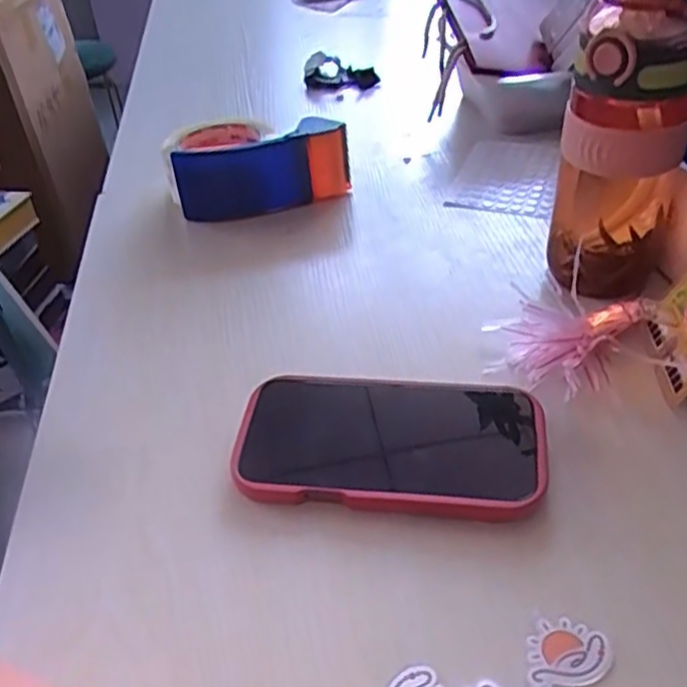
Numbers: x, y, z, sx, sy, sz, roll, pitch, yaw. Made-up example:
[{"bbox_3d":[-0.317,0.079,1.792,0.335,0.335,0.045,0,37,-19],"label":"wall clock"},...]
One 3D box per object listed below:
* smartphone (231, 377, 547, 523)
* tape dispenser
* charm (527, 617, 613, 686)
[{"bbox_3d":[0.024,0.055,0.389,0.164,0.019,0.083,1,41,7],"label":"smartphone"},{"bbox_3d":[-0.074,-0.158,0.613,0.154,0.075,0.075,-2,40,3],"label":"tape dispenser"},{"bbox_3d":[0.096,0.133,0.306,0.036,0.004,0.029,-6,40,-1],"label":"charm"}]

